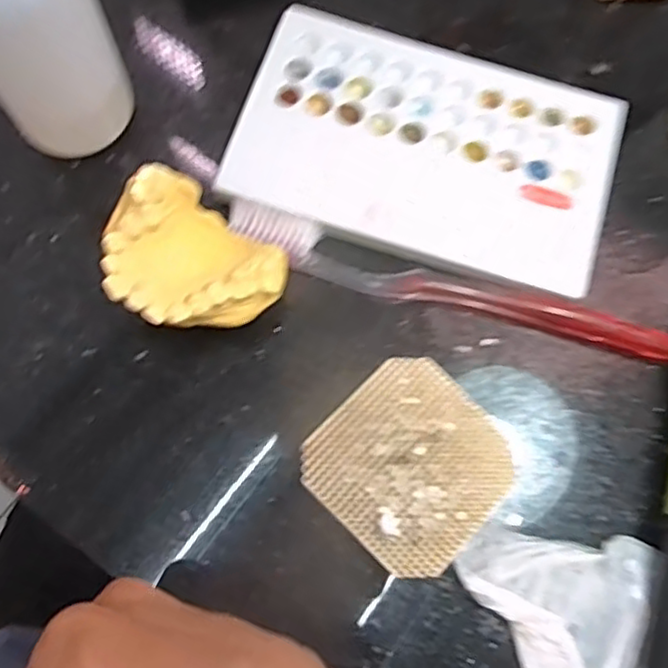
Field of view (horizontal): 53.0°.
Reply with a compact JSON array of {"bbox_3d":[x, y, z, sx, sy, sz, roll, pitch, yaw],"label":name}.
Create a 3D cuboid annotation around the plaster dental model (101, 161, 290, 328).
[{"bbox_3d":[-0.052,-0.025,0.252,0.067,0.036,0.052,27,76,5],"label":"plaster dental model"}]

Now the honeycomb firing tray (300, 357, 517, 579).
[{"bbox_3d":[0.029,0.049,0.250,0.065,0.010,0.065,44,78,9],"label":"honeycomb firing tray"}]

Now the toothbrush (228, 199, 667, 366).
[{"bbox_3d":[0.048,-0.017,0.267,0.185,0.012,0.019,17,76,3],"label":"toothbrush"}]

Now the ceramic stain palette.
[{"bbox_3d":[0.039,-0.079,0.284,0.153,0.012,0.095,16,76,2],"label":"ceramic stain palette"}]

